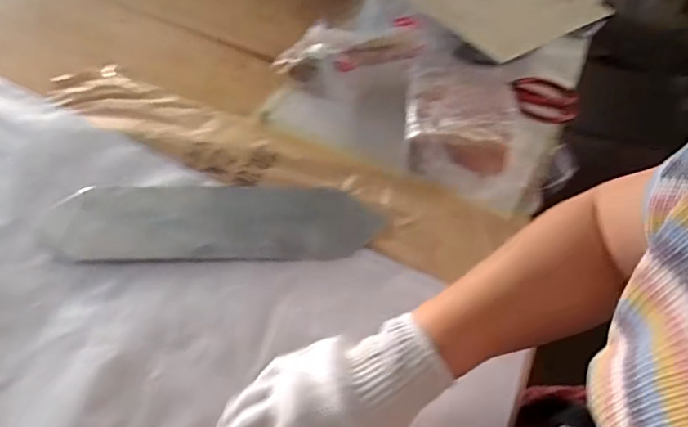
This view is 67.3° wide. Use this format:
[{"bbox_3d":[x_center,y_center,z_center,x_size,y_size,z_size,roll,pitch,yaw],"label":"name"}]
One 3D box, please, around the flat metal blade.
[{"bbox_3d":[-0.129,0.002,0.531,0.323,0.010,0.105,-1,49,-6],"label":"flat metal blade"}]

